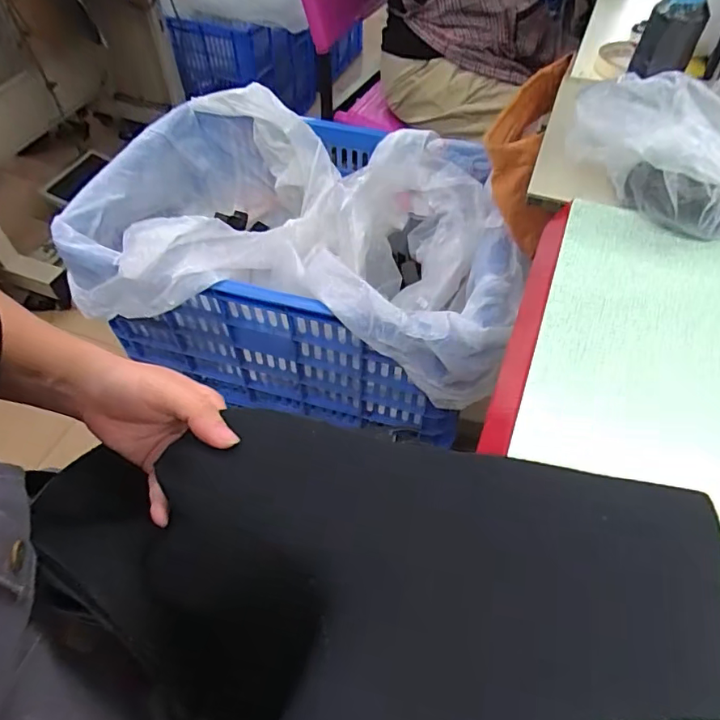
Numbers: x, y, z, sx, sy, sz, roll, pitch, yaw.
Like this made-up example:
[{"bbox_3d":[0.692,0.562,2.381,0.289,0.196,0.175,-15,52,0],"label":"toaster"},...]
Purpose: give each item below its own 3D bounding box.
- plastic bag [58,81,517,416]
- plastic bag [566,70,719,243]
[{"bbox_3d":[-0.068,-0.184,0.784,0.627,0.221,0.432,12,55,9],"label":"plastic bag"},{"bbox_3d":[0.289,-0.195,0.430,0.179,0.111,0.159,-23,57,-16],"label":"plastic bag"}]

